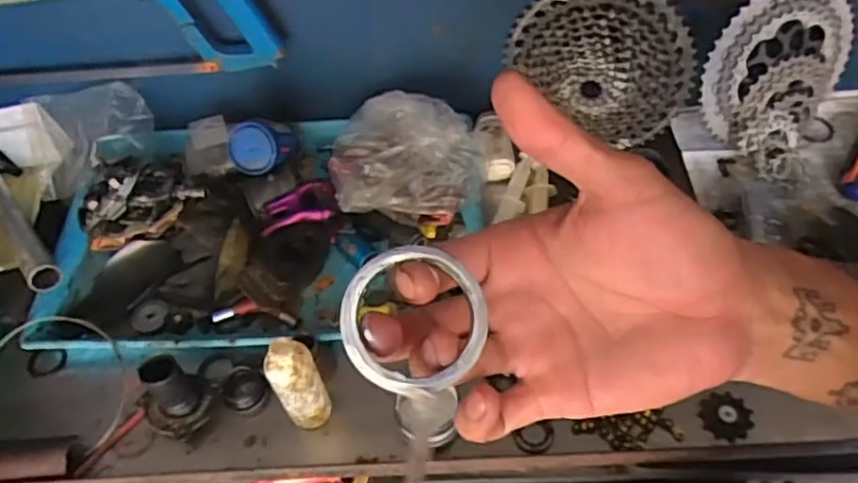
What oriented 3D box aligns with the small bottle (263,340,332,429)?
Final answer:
[{"bbox_3d":[-0.109,0.121,0.560,0.037,0.104,0.029,-28,55,-16],"label":"small bottle"}]

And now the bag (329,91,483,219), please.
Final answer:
[{"bbox_3d":[-0.026,-0.097,0.717,0.153,0.061,0.128,-2,52,4],"label":"bag"}]

